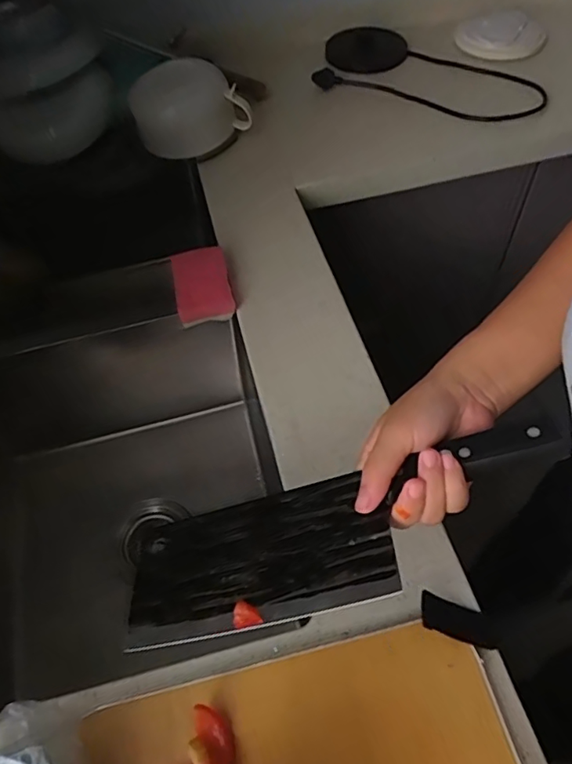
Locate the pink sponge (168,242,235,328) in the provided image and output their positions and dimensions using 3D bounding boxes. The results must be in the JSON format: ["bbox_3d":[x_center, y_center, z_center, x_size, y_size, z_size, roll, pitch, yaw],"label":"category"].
[{"bbox_3d":[-0.097,-0.115,0.618,0.063,0.038,0.092,-14,56,-6],"label":"pink sponge"}]

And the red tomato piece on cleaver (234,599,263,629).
[{"bbox_3d":[-0.023,0.138,0.320,0.017,0.008,0.014,-7,55,-1],"label":"red tomato piece on cleaver"}]

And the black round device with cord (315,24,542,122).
[{"bbox_3d":[0.234,-0.512,0.884,0.367,0.030,0.210,18,59,15],"label":"black round device with cord"}]

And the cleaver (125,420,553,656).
[{"bbox_3d":[0.027,0.094,0.339,0.283,0.021,0.088,-22,55,10],"label":"cleaver"}]

